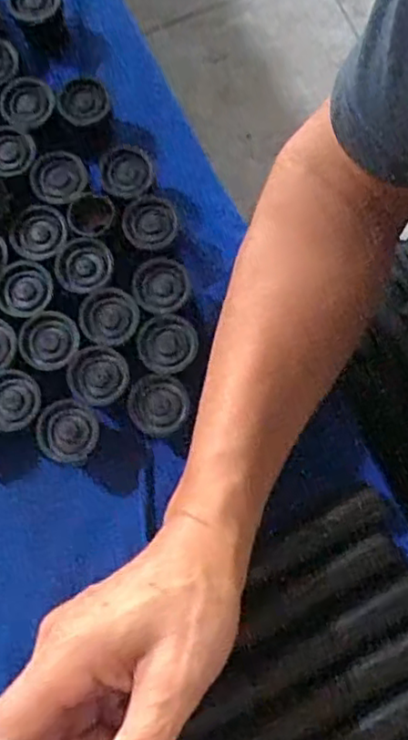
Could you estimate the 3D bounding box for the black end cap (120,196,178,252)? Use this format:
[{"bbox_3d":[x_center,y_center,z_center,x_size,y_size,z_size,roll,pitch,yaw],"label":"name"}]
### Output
[{"bbox_3d":[-0.033,-0.089,0.397,0.032,0.005,0.035,0,77,0],"label":"black end cap"}]

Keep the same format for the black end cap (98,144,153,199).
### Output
[{"bbox_3d":[-0.049,-0.124,0.406,0.032,0.011,0.037,-2,77,-1],"label":"black end cap"}]

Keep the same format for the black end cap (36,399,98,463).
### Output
[{"bbox_3d":[-0.078,0.035,0.371,0.034,0.010,0.033,-9,77,-2],"label":"black end cap"}]

